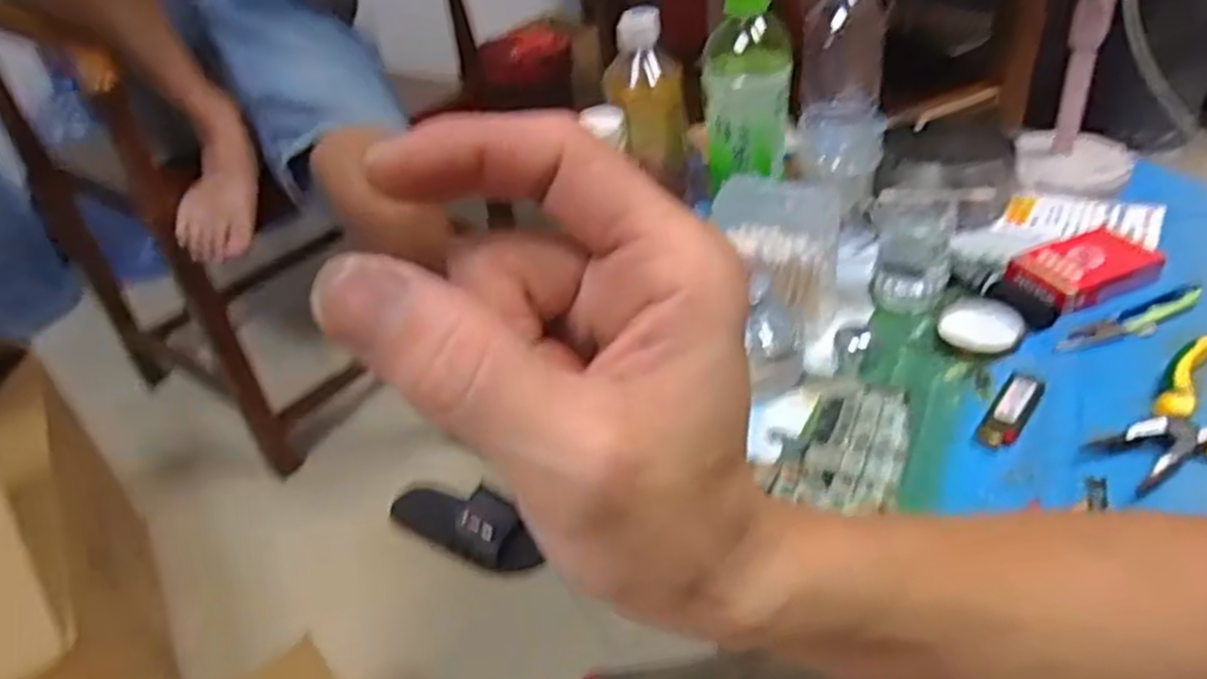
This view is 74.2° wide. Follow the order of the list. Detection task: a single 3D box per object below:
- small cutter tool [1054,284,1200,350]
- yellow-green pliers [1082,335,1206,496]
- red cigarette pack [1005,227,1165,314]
[{"bbox_3d":[0.357,-0.016,0.542,0.113,0.011,0.019,-17,37,-12],"label":"small cutter tool"},{"bbox_3d":[0.343,0.049,0.453,0.134,0.024,0.103,-19,38,-16],"label":"yellow-green pliers"},{"bbox_3d":[0.350,-0.054,0.579,0.089,0.019,0.059,-18,38,-13],"label":"red cigarette pack"}]

